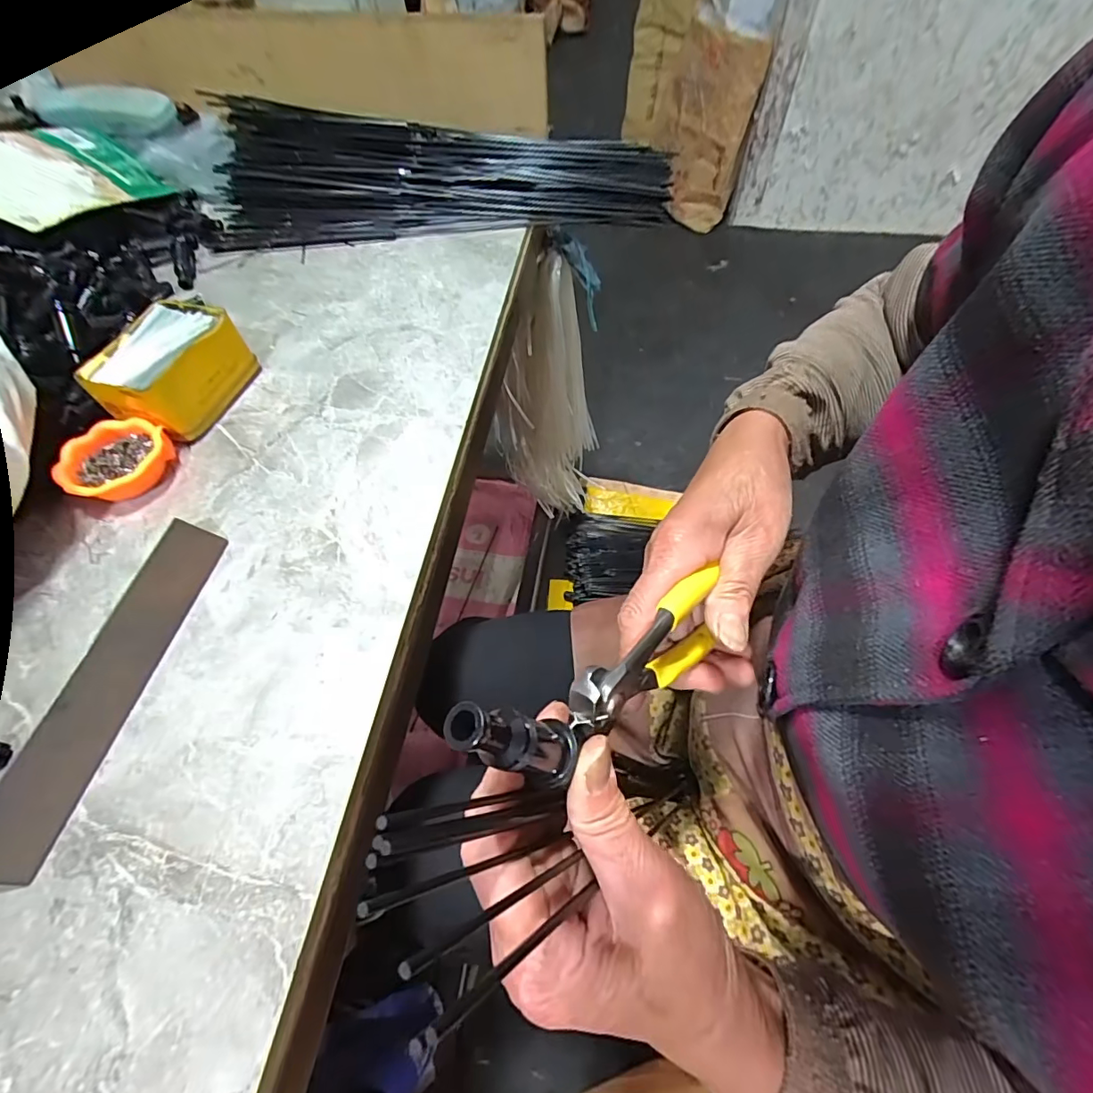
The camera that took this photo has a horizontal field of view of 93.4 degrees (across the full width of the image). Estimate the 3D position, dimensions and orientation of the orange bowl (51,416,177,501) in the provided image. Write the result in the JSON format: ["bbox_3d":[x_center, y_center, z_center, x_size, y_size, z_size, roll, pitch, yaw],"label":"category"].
[{"bbox_3d":[-0.346,-0.069,0.418,0.076,0.027,0.074,-2,57,3],"label":"orange bowl"}]

